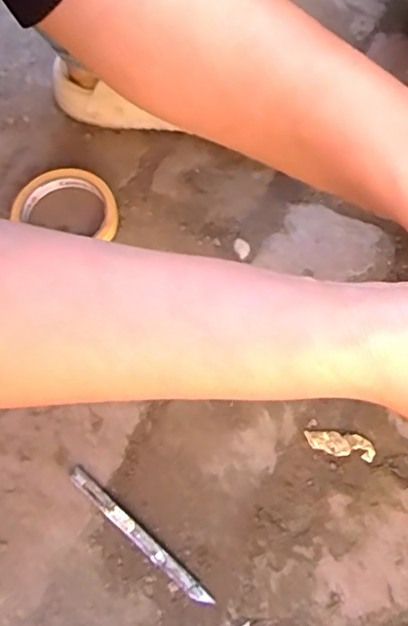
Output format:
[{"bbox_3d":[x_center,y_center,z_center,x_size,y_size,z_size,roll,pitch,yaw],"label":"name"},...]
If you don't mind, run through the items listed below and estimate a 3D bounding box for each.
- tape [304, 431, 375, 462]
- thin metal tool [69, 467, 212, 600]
[{"bbox_3d":[0.105,0.102,0.435,0.052,0.009,0.018,8,69,3],"label":"tape"},{"bbox_3d":[-0.049,0.164,0.414,0.136,0.007,0.012,39,74,14],"label":"thin metal tool"}]

